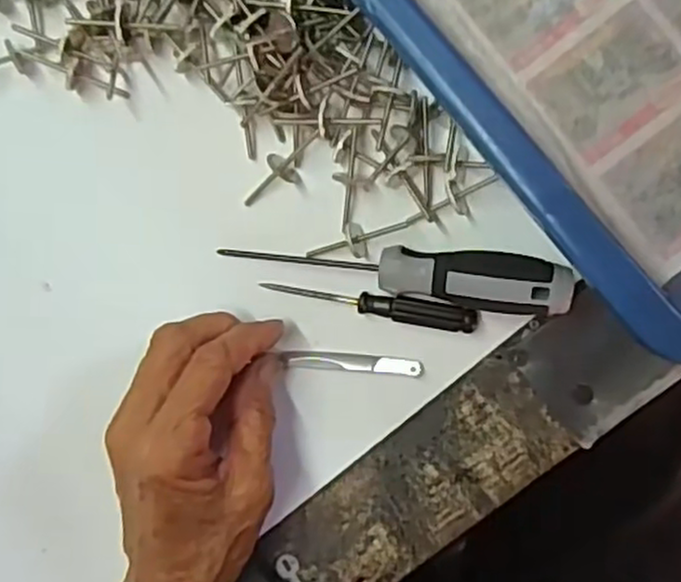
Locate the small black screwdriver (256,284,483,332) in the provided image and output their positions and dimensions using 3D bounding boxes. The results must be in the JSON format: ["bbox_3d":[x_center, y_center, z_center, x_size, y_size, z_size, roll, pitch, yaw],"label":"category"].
[{"bbox_3d":[0.016,0.005,0.308,0.083,0.011,0.011,10,94,9],"label":"small black screwdriver"}]

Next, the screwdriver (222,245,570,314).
[{"bbox_3d":[0.022,-0.011,0.301,0.140,0.023,0.022,9,94,9],"label":"screwdriver"}]

